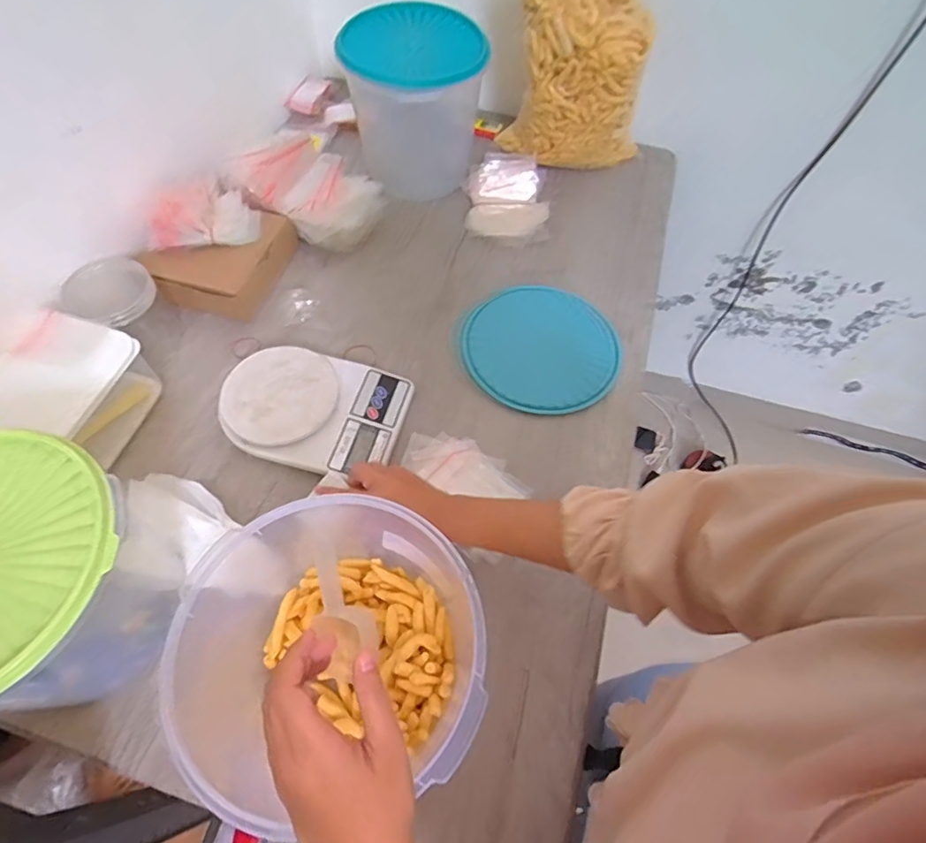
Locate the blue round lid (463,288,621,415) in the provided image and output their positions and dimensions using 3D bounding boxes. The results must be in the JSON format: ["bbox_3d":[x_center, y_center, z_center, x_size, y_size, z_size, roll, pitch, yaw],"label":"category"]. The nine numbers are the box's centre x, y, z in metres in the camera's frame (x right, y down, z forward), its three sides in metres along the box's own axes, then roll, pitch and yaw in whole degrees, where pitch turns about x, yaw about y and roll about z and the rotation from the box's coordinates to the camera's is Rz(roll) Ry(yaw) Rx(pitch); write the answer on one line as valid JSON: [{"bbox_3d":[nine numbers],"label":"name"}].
[{"bbox_3d":[0.109,-0.100,0.696,0.204,0.016,0.192,-26,65,-16],"label":"blue round lid"}]

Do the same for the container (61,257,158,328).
[{"bbox_3d":[-0.411,-0.150,0.616,0.081,0.044,0.091,41,67,18],"label":"container"}]

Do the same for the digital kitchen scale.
[{"bbox_3d":[-0.180,-0.020,0.624,0.208,0.029,0.149,15,62,6],"label":"digital kitchen scale"}]

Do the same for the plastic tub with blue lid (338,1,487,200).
[{"bbox_3d":[-0.067,-0.476,0.820,0.194,0.234,0.228,9,61,3],"label":"plastic tub with blue lid"}]

